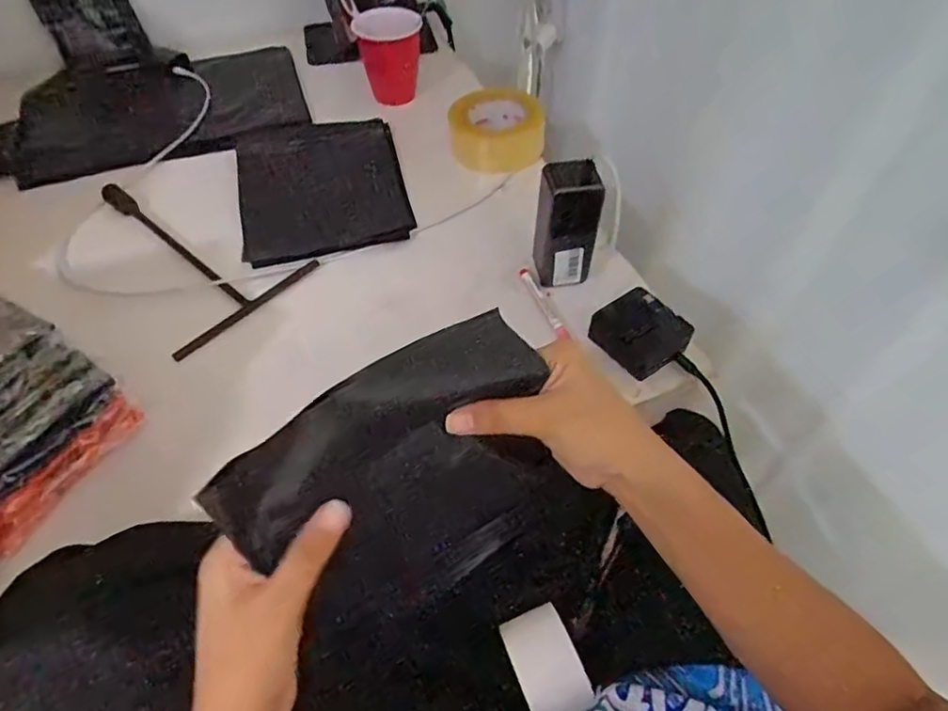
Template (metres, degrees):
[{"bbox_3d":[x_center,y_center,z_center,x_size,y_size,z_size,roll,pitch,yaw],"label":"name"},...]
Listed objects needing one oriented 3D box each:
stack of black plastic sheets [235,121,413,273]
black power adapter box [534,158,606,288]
[{"bbox_3d":[-0.195,-0.225,0.764,0.203,0.016,0.279,-12,52,-10],"label":"stack of black plastic sheets"},{"bbox_3d":[0.095,-0.137,0.618,0.059,0.126,0.048,-4,51,-4],"label":"black power adapter box"}]

